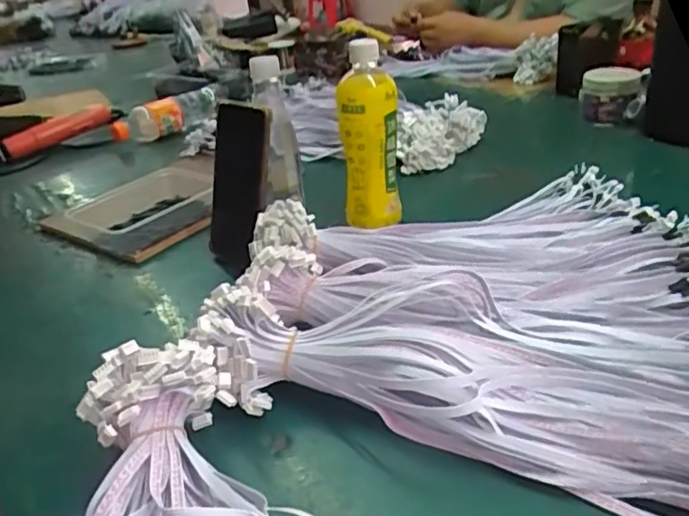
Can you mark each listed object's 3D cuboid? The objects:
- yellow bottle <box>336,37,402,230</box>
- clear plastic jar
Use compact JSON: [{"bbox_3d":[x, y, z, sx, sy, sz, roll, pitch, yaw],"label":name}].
[{"bbox_3d":[0.027,-0.132,0.667,0.065,0.191,0.059,-1,29,11],"label":"yellow bottle"},{"bbox_3d":[0.403,-0.239,0.915,0.075,0.084,0.074,-3,29,7],"label":"clear plastic jar"}]

